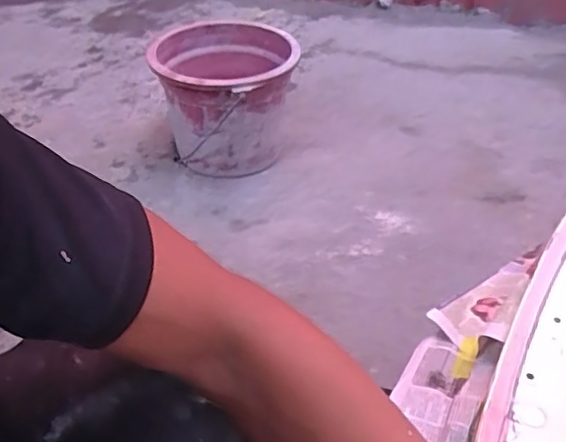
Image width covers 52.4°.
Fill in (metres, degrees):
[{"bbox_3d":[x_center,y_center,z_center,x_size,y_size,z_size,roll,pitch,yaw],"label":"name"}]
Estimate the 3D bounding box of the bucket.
[{"bbox_3d":[-0.109,-0.248,1.151,0.271,0.208,0.293,1,43,3],"label":"bucket"}]

